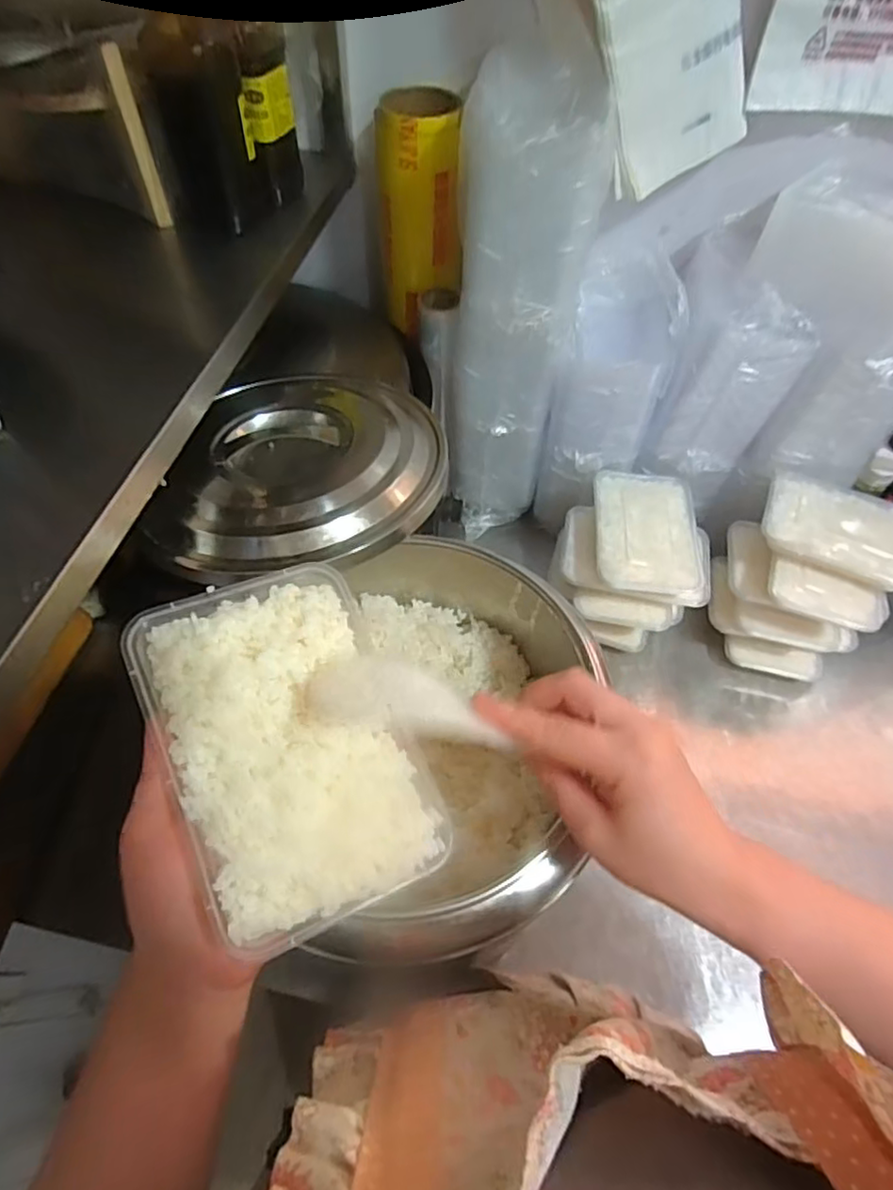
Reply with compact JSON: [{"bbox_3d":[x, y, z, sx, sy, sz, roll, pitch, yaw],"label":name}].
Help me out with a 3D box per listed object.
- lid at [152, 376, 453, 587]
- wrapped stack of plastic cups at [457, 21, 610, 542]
[{"bbox_3d":[-0.113,-0.089,0.506,0.212,0.065,0.201,9,56,4],"label":"lid"},{"bbox_3d":[0.076,-0.274,0.712,0.133,0.492,0.109,-20,59,-15],"label":"wrapped stack of plastic cups"}]

